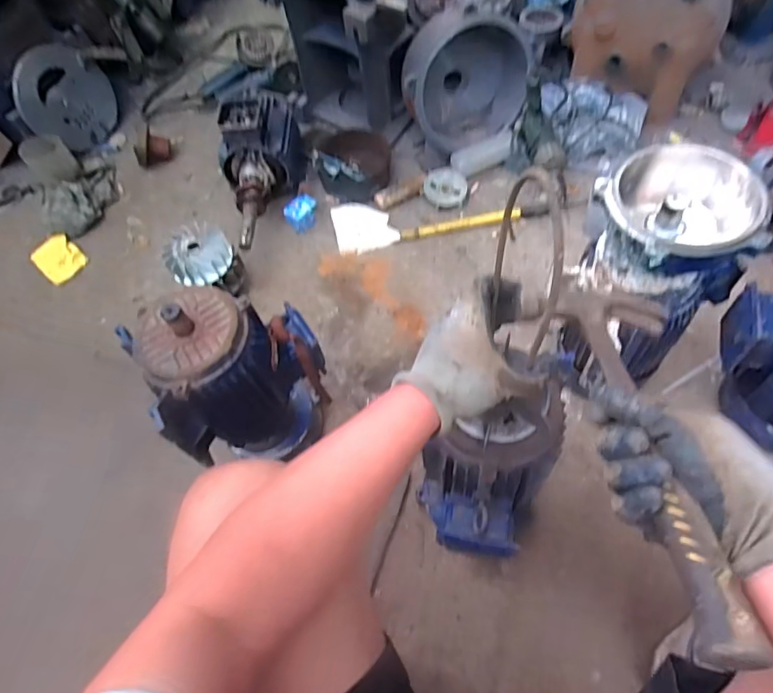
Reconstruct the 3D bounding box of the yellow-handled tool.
[{"bbox_3d":[0.123,-0.322,1.247,0.499,0.032,0.132,-9,59,0],"label":"yellow-handled tool"}]

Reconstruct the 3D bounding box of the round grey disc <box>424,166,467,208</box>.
[{"bbox_3d":[0.147,-0.392,1.294,0.107,0.026,0.107,-1,74,3],"label":"round grey disc"}]

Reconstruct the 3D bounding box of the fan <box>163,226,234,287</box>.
[{"bbox_3d":[-0.389,-0.191,1.077,0.131,0.050,0.120,-31,61,-12],"label":"fan"}]

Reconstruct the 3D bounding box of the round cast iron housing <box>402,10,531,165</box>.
[{"bbox_3d":[0.199,-0.645,1.262,0.317,0.302,0.217,-20,20,2],"label":"round cast iron housing"}]

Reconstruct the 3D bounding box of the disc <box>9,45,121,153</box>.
[{"bbox_3d":[-0.812,-0.634,1.338,0.034,0.243,0.220,28,99,24],"label":"disc"}]

